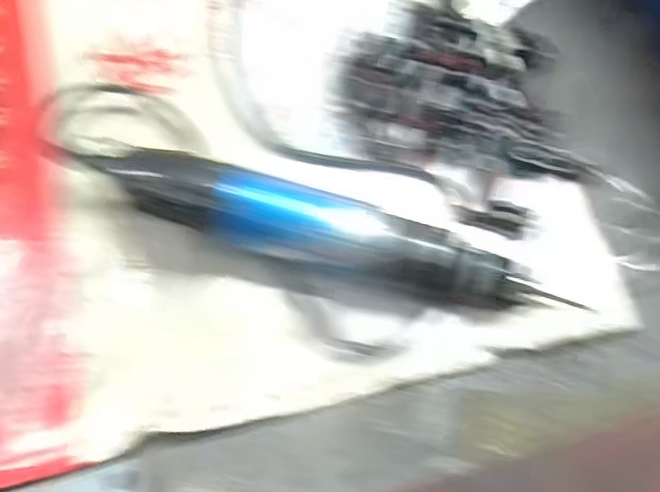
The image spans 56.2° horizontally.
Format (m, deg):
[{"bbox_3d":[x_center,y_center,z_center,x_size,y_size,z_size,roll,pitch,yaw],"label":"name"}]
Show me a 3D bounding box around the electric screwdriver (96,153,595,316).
[{"bbox_3d":[-0.004,-0.007,0.311,0.229,0.034,0.038,14,71,6],"label":"electric screwdriver"}]

